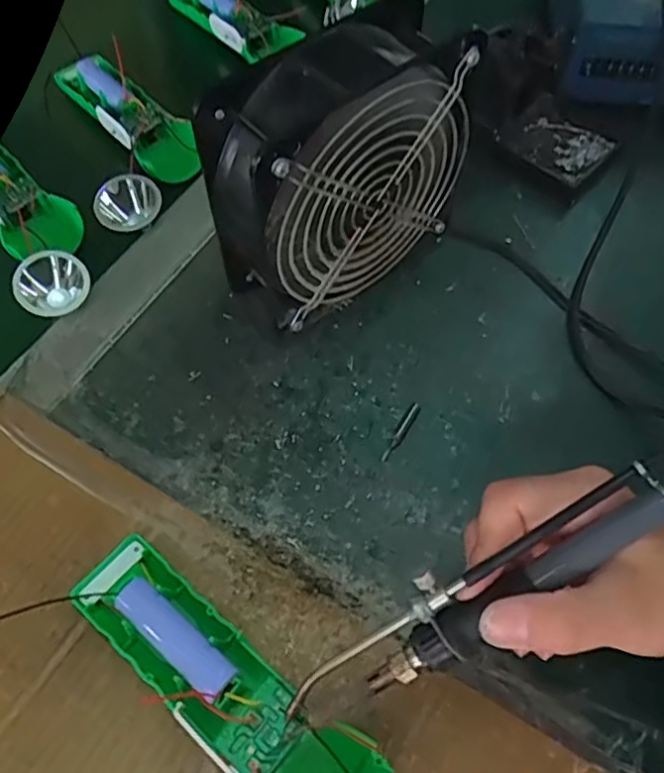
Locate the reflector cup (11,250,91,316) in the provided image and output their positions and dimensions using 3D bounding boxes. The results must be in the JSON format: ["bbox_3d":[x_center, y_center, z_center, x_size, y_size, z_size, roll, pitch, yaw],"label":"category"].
[{"bbox_3d":[-0.174,-0.066,0.406,0.043,0.038,0.022,-26,30,-16],"label":"reflector cup"}]

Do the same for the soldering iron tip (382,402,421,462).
[{"bbox_3d":[0.039,0.025,0.368,0.006,0.004,0.040,28,62,12],"label":"soldering iron tip"}]

